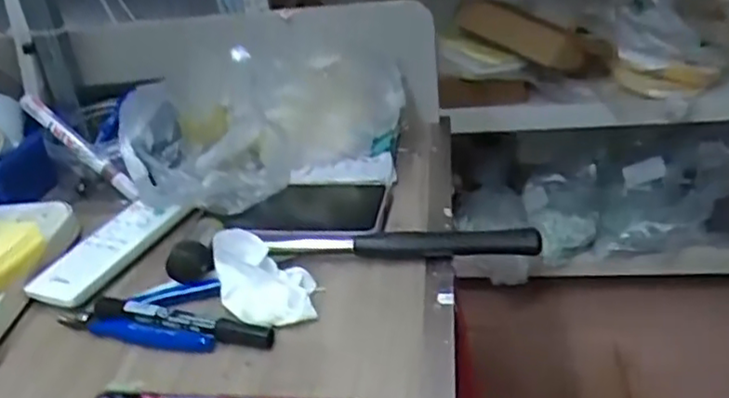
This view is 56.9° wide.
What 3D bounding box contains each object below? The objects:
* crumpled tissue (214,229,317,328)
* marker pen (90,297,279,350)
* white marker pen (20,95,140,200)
[{"bbox_3d":[-0.068,0.053,0.462,0.064,0.043,0.066,-12,32,-9],"label":"crumpled tissue"},{"bbox_3d":[-0.124,0.080,0.450,0.133,0.011,0.015,3,31,18],"label":"marker pen"},{"bbox_3d":[-0.263,-0.048,0.620,0.145,0.017,0.013,39,41,7],"label":"white marker pen"}]

